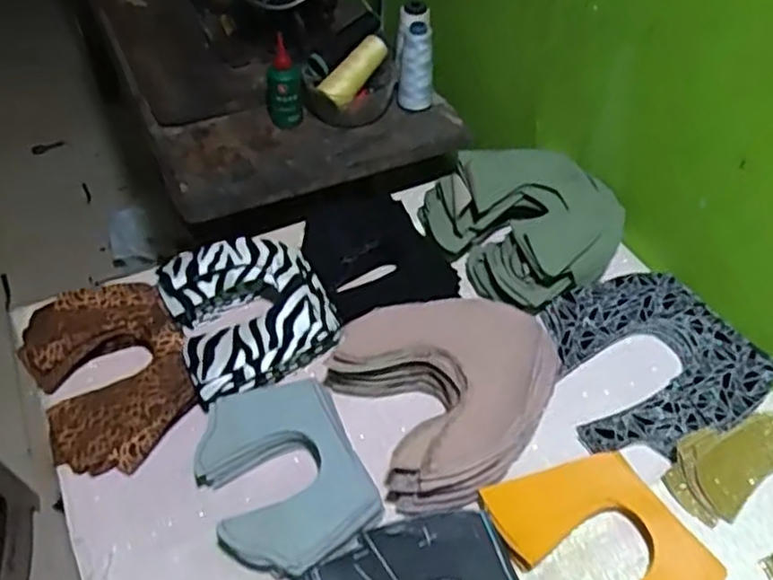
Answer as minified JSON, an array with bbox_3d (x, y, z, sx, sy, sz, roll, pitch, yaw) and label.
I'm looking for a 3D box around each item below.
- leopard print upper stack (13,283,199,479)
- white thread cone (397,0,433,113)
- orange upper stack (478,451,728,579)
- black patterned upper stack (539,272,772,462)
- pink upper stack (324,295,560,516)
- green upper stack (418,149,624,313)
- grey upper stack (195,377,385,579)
[{"bbox_3d":[-0.250,0.074,0.647,0.130,0.046,0.179,-23,51,-20],"label":"leopard print upper stack"},{"bbox_3d":[0.037,-0.302,0.944,0.051,0.125,0.056,3,47,4],"label":"white thread cone"},{"bbox_3d":[0.164,0.198,0.537,0.117,0.026,0.163,-25,52,-21],"label":"orange upper stack"},{"bbox_3d":[0.241,0.064,0.665,0.184,0.024,0.179,-21,50,-18],"label":"black patterned upper stack"},{"bbox_3d":[0.058,0.085,0.622,0.180,0.051,0.179,-20,50,-17],"label":"pink upper stack"},{"bbox_3d":[0.151,-0.078,0.744,0.181,0.073,0.178,-23,51,-19],"label":"green upper stack"},{"bbox_3d":[-0.083,0.149,0.574,0.118,0.033,0.159,-20,50,-17],"label":"grey upper stack"}]

